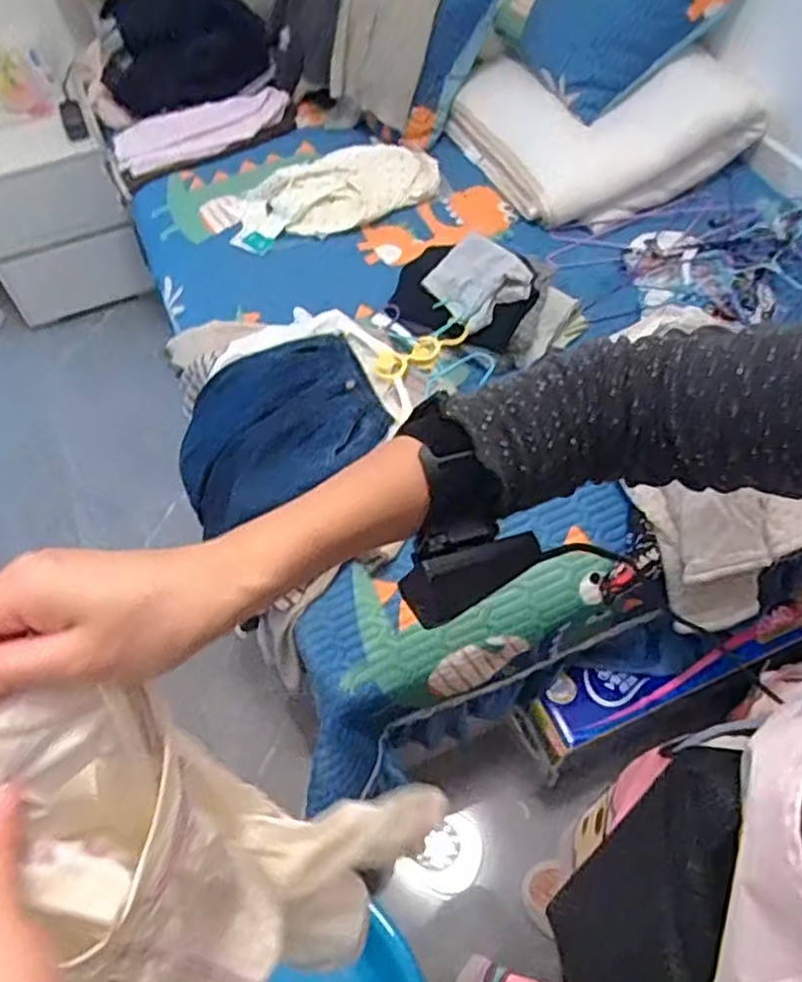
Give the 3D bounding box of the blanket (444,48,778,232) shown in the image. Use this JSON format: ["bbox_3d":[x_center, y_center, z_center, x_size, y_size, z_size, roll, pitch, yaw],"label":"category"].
[{"bbox_3d":[0.417,-0.758,1.449,0.543,0.125,0.437,-27,57,-15],"label":"blanket"}]

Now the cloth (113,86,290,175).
[{"bbox_3d":[-0.460,-0.837,1.659,0.413,0.115,0.044,-19,15,4],"label":"cloth"}]

